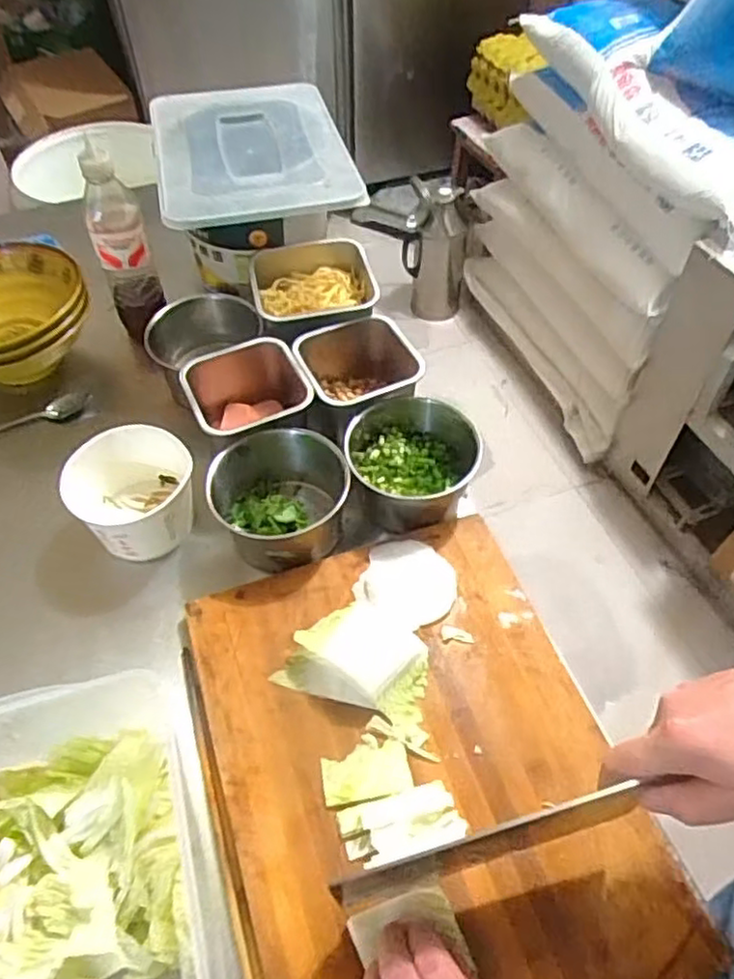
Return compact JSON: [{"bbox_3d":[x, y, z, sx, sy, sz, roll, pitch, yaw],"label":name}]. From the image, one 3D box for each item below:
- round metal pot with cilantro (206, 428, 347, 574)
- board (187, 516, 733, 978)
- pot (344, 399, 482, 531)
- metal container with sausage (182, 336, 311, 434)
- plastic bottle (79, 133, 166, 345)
[{"bbox_3d":[-0.092,0.000,0.686,0.128,0.084,0.151,-27,57,-19],"label":"round metal pot with cilantro"},{"bbox_3d":[0.037,0.211,0.545,0.301,0.016,0.396,-15,54,-11],"label":"board"},{"bbox_3d":[0.049,-0.025,0.697,0.138,0.075,0.131,-1,53,0],"label":"pot"},{"bbox_3d":[-0.123,-0.084,0.736,0.125,0.092,0.124,-13,53,-9],"label":"metal container with sausage"},{"bbox_3d":[-0.286,-0.282,0.805,0.062,0.230,0.066,-15,54,-10],"label":"plastic bottle"}]

